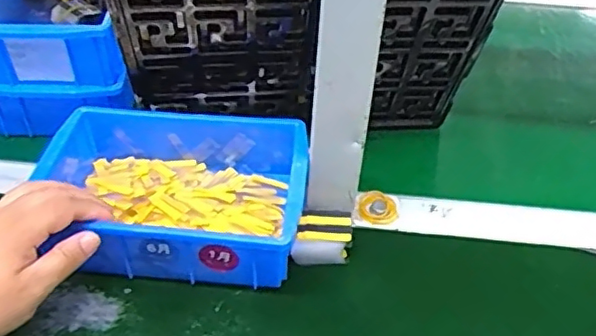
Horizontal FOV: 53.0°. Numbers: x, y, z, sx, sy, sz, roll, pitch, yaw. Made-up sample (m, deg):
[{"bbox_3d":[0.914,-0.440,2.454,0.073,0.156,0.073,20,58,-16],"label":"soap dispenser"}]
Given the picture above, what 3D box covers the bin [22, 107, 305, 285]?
[{"bbox_3d":[-0.098,0.017,0.480,0.199,0.061,0.144,3,40,2],"label":"bin"}]

